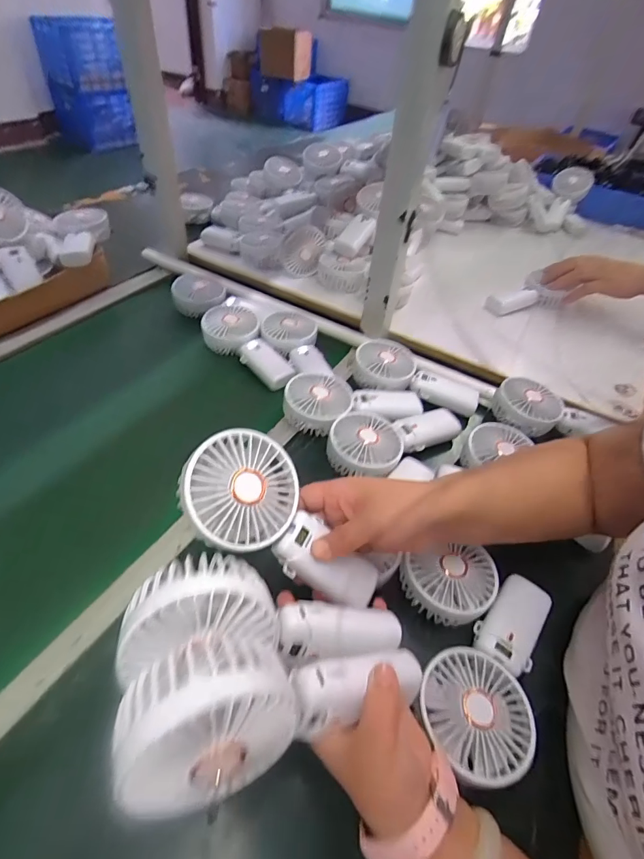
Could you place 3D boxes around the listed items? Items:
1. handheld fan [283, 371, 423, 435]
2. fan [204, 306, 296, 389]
[{"bbox_3d":[0.043,-0.037,0.574,0.186,0.039,0.090,-2,47,-8],"label":"handheld fan"},{"bbox_3d":[-0.114,-0.132,0.670,0.087,0.039,0.190,-29,56,-29],"label":"fan"}]

